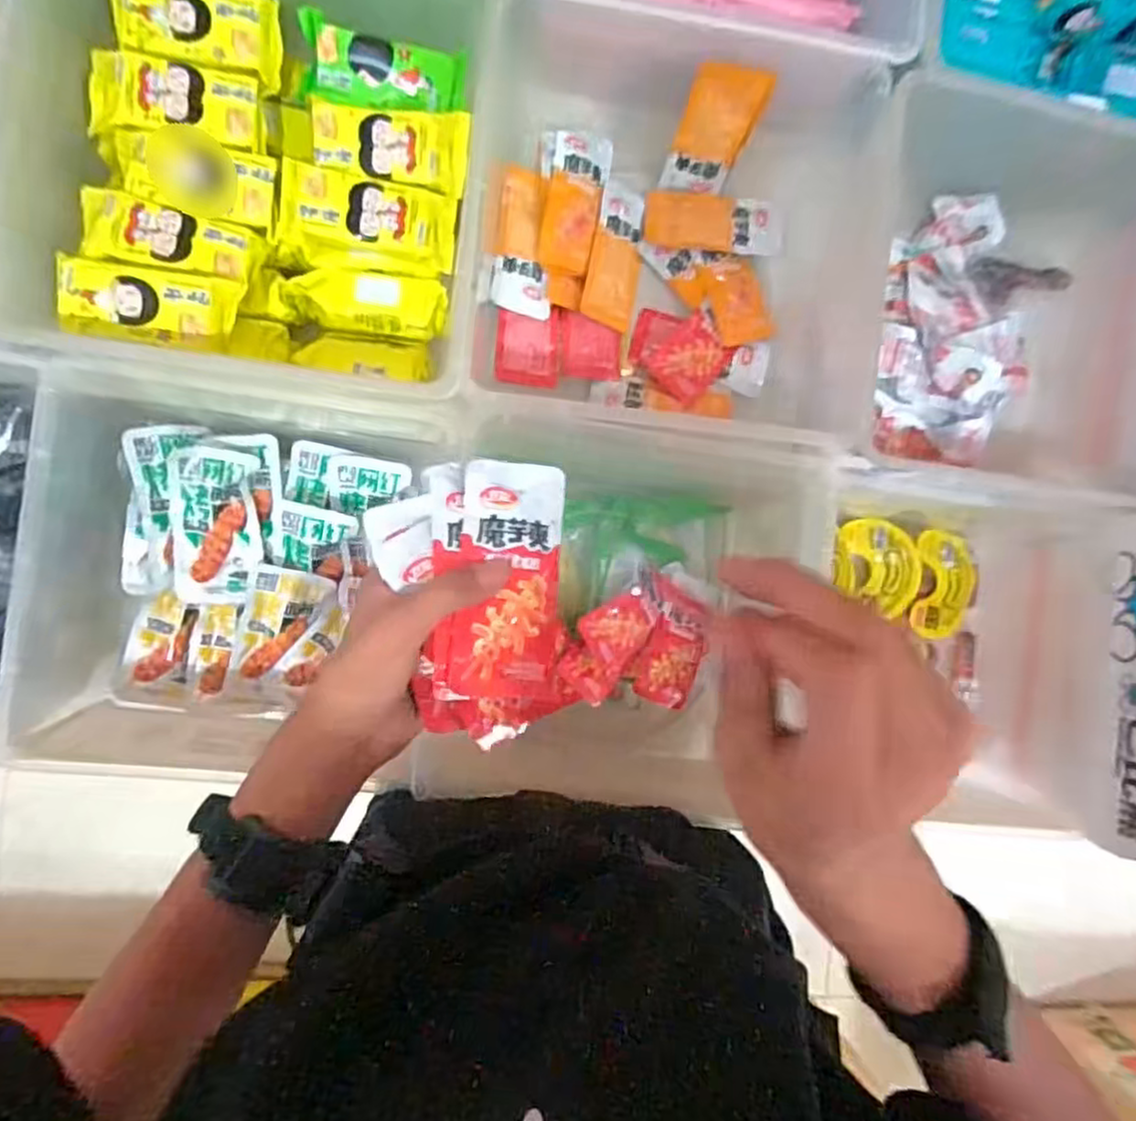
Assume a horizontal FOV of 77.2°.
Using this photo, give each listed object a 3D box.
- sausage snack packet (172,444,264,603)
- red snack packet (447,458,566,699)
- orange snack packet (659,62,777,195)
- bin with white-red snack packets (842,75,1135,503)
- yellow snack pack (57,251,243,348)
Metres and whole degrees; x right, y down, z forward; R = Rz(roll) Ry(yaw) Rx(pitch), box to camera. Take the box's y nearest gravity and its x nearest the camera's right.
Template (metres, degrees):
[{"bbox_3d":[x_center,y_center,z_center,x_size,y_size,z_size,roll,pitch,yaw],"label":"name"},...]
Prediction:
[{"bbox_3d":[-0.297,-0.029,0.603,0.066,0.017,0.131,4,103,-11],"label":"sausage snack packet"},{"bbox_3d":[-0.031,0.010,0.373,0.052,0.010,0.122,6,84,-9],"label":"red snack packet"},{"bbox_3d":[0.115,-0.337,0.563,0.055,0.103,0.006,14,62,-5],"label":"orange snack packet"},{"bbox_3d":[0.348,-0.198,0.591,0.276,0.157,0.265,4,89,-9],"label":"bin with white-red snack packets"},{"bbox_3d":[-0.280,-0.170,0.476,0.104,0.025,0.050,8,89,-9],"label":"yellow snack pack"}]

